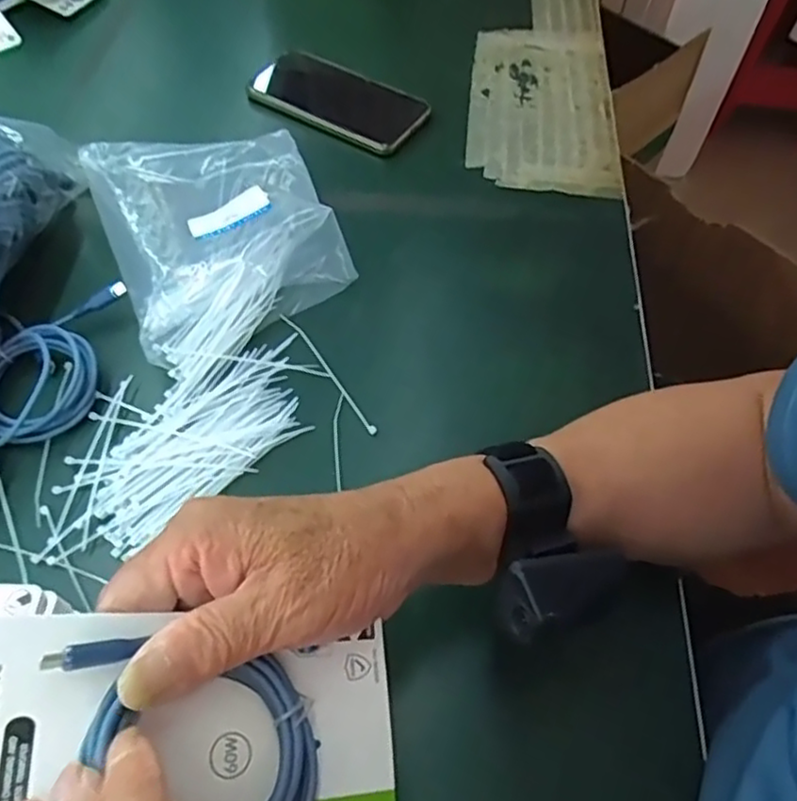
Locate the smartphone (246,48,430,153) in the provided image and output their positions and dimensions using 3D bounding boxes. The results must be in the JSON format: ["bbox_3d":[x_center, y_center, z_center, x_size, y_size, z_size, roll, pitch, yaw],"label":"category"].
[{"bbox_3d":[-0.055,-0.273,0.604,0.160,0.014,0.078,28,61,16],"label":"smartphone"}]

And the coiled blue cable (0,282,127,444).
[{"bbox_3d":[-0.234,-0.031,0.438,0.073,0.025,0.119,4,58,1],"label":"coiled blue cable"}]

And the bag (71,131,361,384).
[{"bbox_3d":[-0.134,-0.138,0.499,0.165,0.044,0.242,-20,60,-14],"label":"bag"}]

